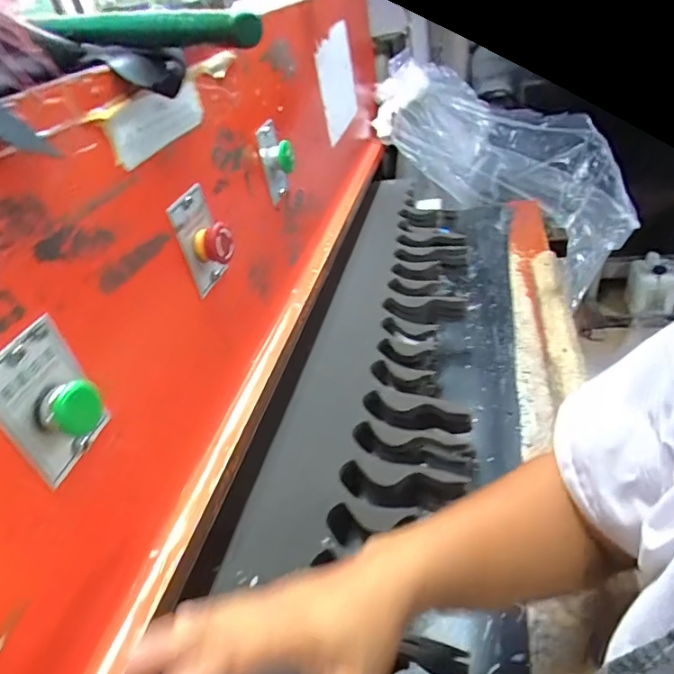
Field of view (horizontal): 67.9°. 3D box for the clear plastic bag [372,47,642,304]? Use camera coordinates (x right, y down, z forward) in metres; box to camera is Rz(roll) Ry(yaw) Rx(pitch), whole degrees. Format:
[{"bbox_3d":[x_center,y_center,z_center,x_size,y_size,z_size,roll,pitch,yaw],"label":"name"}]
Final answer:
[{"bbox_3d":[0.414,-0.424,1.252,0.693,0.318,0.306,19,32,-15],"label":"clear plastic bag"}]

